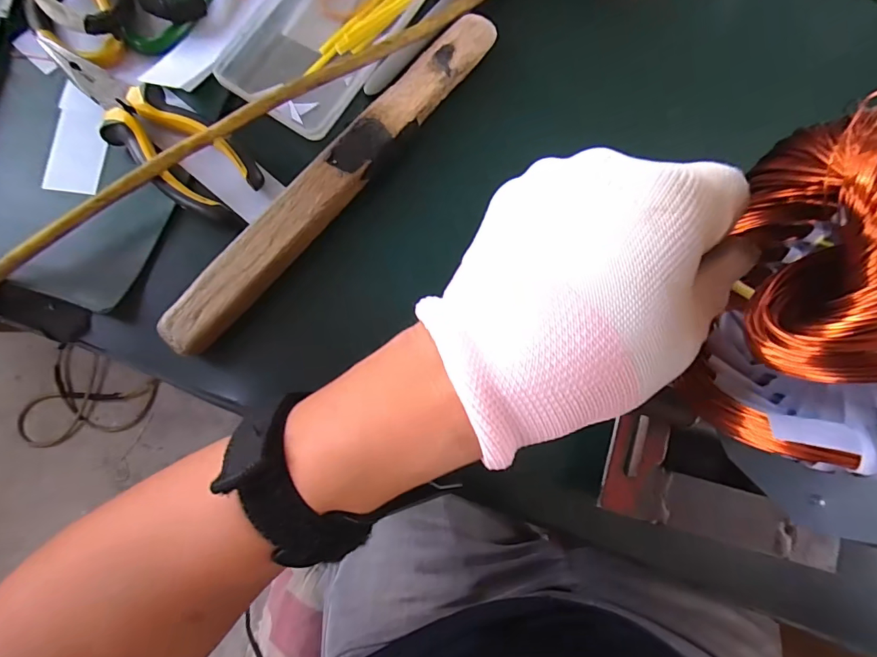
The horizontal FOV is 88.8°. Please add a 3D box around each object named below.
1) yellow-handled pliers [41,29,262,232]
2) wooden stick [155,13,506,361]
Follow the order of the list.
[{"bbox_3d":[-0.178,-0.125,0.275,0.158,0.022,0.047,41,82,3],"label":"yellow-handled pliers"},{"bbox_3d":[-0.060,-0.096,0.277,0.029,0.023,0.274,40,82,3],"label":"wooden stick"}]

